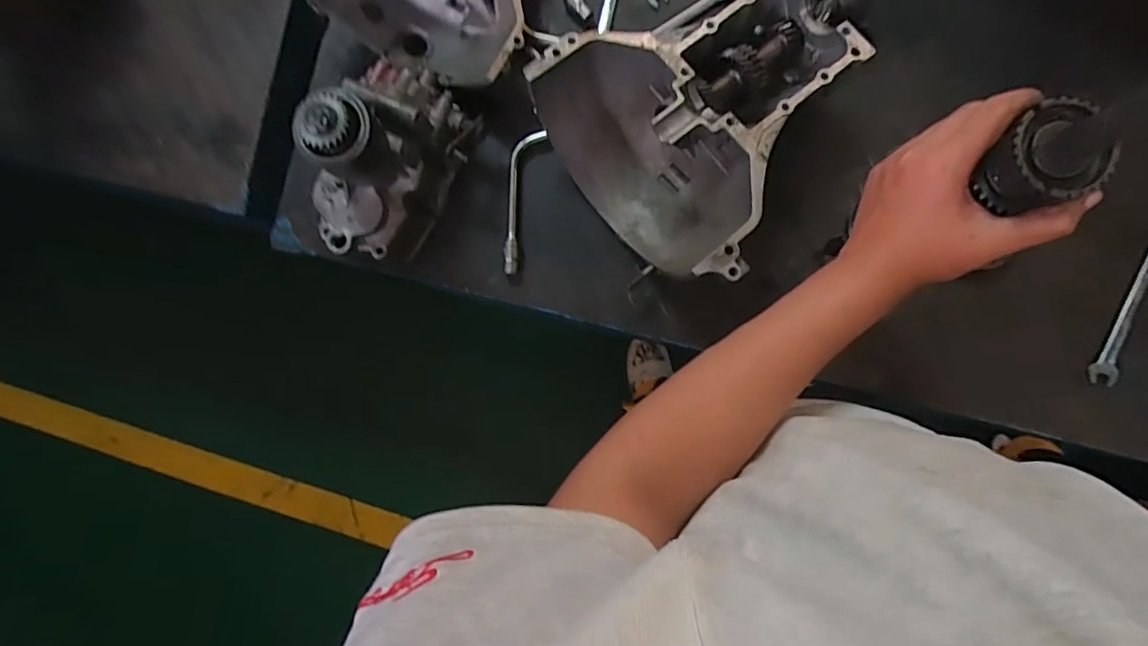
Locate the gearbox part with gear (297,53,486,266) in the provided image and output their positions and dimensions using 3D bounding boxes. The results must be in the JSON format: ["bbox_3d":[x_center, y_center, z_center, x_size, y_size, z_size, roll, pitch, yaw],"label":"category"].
[{"bbox_3d":[-0.200,-0.175,0.596,0.122,0.188,0.217,23,91,4],"label":"gearbox part with gear"}]

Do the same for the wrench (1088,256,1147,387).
[{"bbox_3d":[0.646,-0.017,0.638,0.025,0.009,0.189,24,91,4],"label":"wrench"}]

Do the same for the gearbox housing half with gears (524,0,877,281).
[{"bbox_3d":[0.184,-0.213,0.615,0.396,0.139,0.280,-20,88,4],"label":"gearbox housing half with gears"}]

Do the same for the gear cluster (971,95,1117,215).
[{"bbox_3d":[0.277,-0.098,0.328,0.057,0.034,0.052,-22,88,4],"label":"gear cluster"}]

